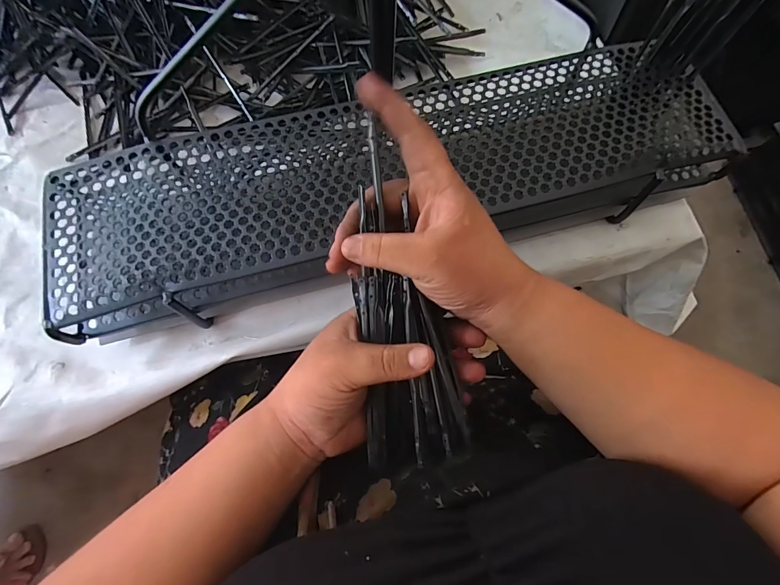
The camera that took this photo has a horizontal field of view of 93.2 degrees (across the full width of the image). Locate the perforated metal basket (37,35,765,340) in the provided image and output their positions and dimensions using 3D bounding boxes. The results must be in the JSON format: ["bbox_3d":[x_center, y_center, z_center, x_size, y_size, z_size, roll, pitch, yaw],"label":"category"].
[{"bbox_3d":[0.010,-0.107,0.339,0.603,0.063,0.147,-14,75,-6],"label":"perforated metal basket"}]

